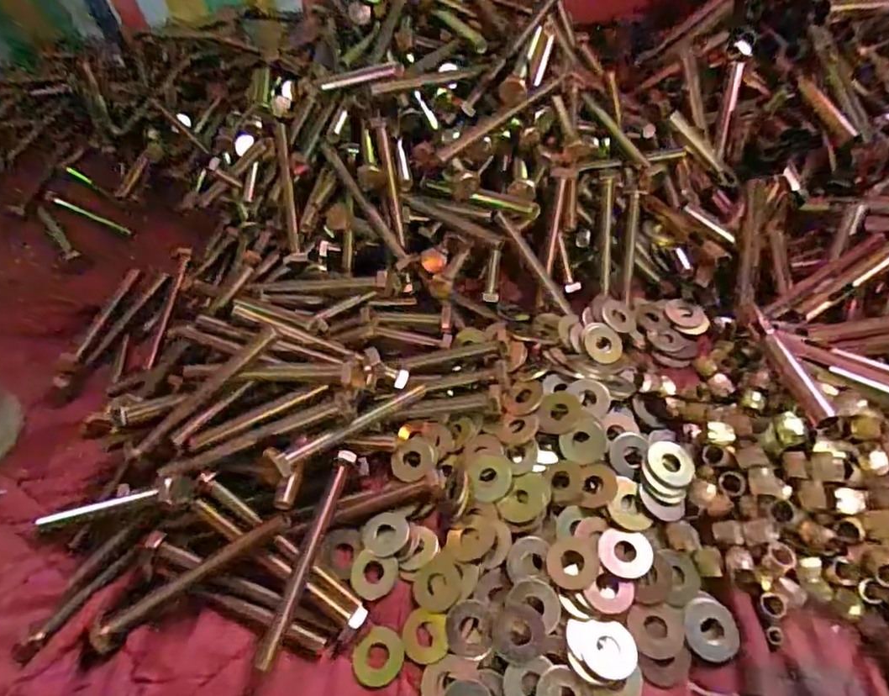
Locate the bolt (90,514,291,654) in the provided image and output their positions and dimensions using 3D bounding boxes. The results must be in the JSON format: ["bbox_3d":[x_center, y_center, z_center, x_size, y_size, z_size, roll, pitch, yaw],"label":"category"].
[{"bbox_3d":[-0.121,0.111,0.267,0.103,0.010,0.015,-33,57,-2],"label":"bolt"}]

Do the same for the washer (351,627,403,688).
[{"bbox_3d":[-0.031,0.142,0.258,0.023,0.004,0.024,-3,54,4],"label":"washer"}]

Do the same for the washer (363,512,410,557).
[{"bbox_3d":[-0.030,0.096,0.288,0.023,0.004,0.022,-3,54,4],"label":"washer"}]

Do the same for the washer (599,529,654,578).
[{"bbox_3d":[0.086,0.098,0.265,0.024,0.004,0.021,6,55,10],"label":"washer"}]

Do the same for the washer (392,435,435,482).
[{"bbox_3d":[-0.018,0.062,0.315,0.023,0.004,0.027,2,55,7],"label":"washer"}]

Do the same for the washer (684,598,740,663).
[{"bbox_3d":[0.121,0.127,0.251,0.023,0.004,0.025,-3,54,4],"label":"washer"}]

